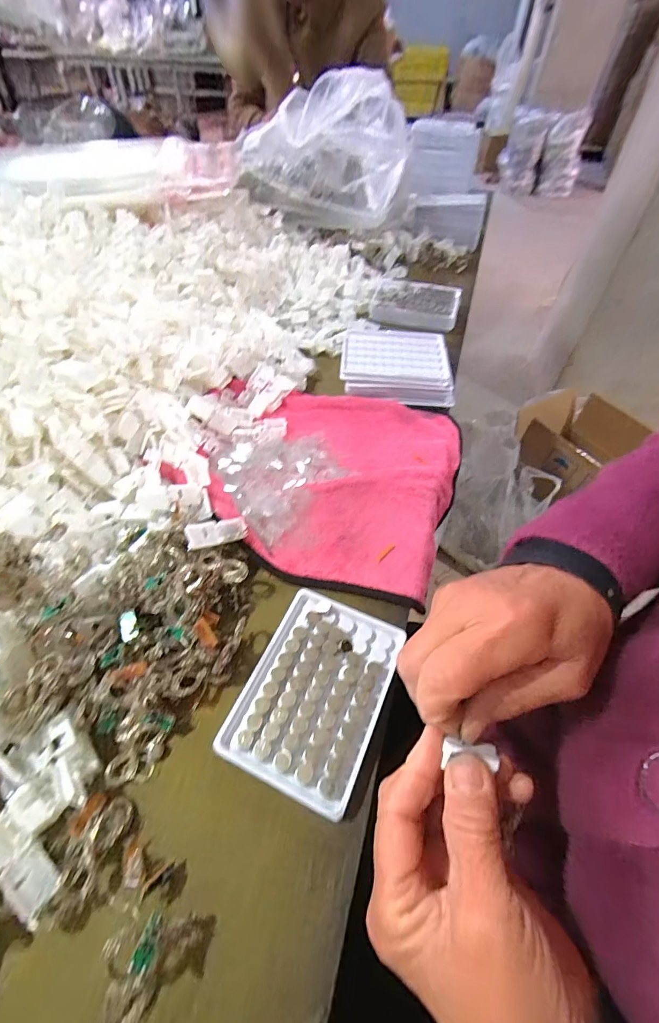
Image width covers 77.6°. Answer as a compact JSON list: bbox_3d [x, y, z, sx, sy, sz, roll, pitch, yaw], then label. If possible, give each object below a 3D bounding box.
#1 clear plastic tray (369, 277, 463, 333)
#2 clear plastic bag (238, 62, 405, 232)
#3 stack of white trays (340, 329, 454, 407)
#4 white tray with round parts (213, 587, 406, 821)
[{"bbox_3d":[0.138,-0.337,0.660,0.133,0.034,0.115,12,52,8],"label":"clear plastic tray"},{"bbox_3d":[-0.035,-0.578,0.655,0.302,0.179,0.104,26,56,18],"label":"clear plastic bag"},{"bbox_3d":[0.086,-0.188,0.532,0.139,0.040,0.109,4,52,2],"label":"stack of white trays"},{"bbox_3d":[-0.009,0.127,0.297,0.095,0.014,0.130,20,54,14],"label":"white tray with round parts"}]

